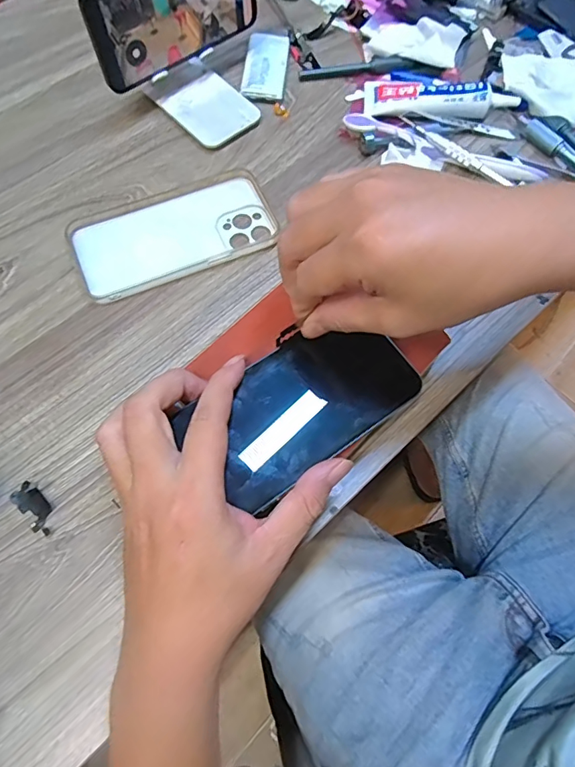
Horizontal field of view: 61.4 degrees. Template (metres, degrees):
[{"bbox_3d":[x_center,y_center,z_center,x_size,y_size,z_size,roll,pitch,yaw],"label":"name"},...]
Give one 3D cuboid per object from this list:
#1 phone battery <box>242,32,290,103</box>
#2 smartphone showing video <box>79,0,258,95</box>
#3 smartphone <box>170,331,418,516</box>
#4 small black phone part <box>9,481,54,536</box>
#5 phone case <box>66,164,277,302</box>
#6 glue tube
[{"bbox_3d":[-0.021,-0.306,0.469,0.039,0.008,0.088,6,69,1],"label":"phone battery"},{"bbox_3d":[-0.089,-0.309,0.398,0.157,0.075,0.013,-39,75,-15],"label":"smartphone showing video"},{"bbox_3d":[0.013,0.011,0.302,0.136,0.012,0.073,-34,73,-13],"label":"smartphone"},{"bbox_3d":[-0.164,0.081,0.314,0.017,0.006,0.036,-40,75,-15],"label":"small black phone part"},{"bbox_3d":[-0.092,-0.124,0.397,0.160,0.007,0.082,-22,71,-10],"label":"phone case"},{"bbox_3d":[0.143,-0.267,0.449,0.140,0.024,0.041,4,69,0],"label":"glue tube"}]

